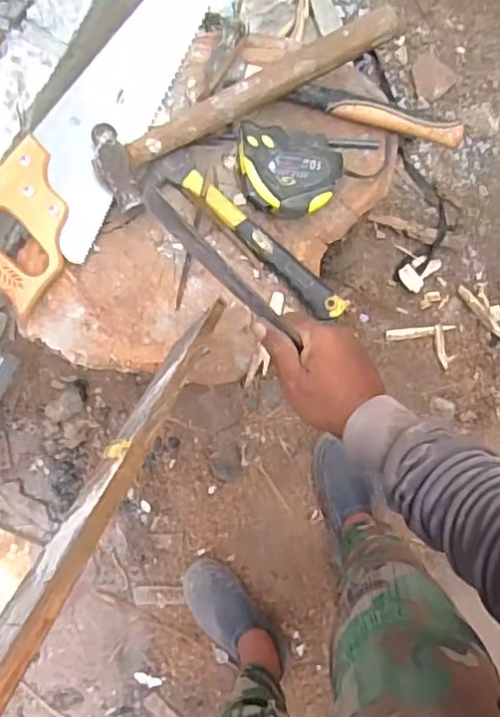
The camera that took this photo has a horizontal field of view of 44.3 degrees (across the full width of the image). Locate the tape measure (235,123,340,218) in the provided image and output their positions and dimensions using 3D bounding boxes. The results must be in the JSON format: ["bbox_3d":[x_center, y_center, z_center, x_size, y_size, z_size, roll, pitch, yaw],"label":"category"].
[{"bbox_3d":[0.040,-0.195,0.650,0.108,0.040,0.084,7,89,1],"label":"tape measure"}]

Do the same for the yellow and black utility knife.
[{"bbox_3d":[0.016,-0.119,0.661,0.217,0.016,0.029,41,90,2],"label":"yellow and black utility knife"}]

